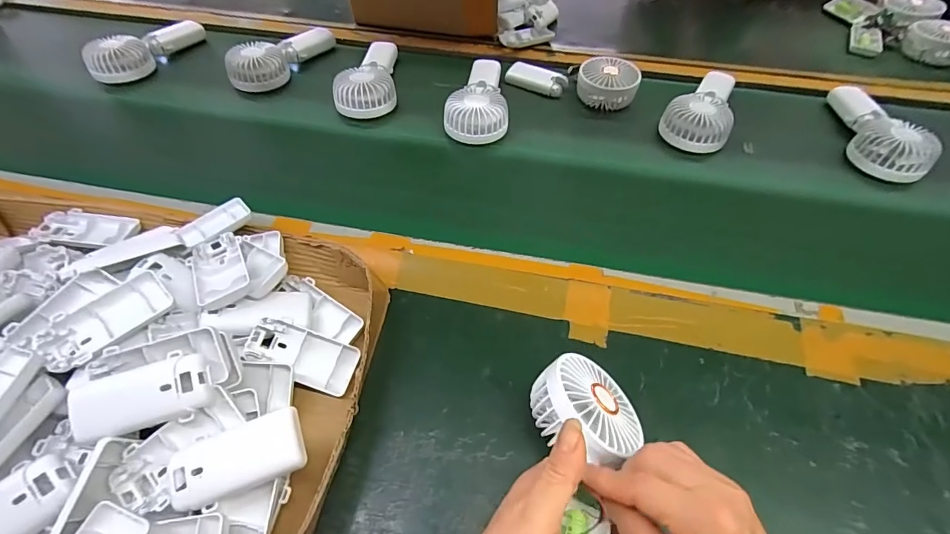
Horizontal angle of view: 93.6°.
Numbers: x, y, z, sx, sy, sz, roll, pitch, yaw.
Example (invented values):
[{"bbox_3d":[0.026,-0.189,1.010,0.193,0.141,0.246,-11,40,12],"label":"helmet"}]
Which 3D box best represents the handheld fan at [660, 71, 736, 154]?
[{"bbox_3d":[0.327,-0.227,0.629,0.088,0.052,0.182,28,60,20],"label":"handheld fan"}]

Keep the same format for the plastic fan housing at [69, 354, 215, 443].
[{"bbox_3d":[-0.249,0.099,0.339,0.094,0.025,0.044,-13,85,-5],"label":"plastic fan housing"}]

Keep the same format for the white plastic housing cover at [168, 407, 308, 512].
[{"bbox_3d":[-0.168,0.137,0.319,0.092,0.023,0.041,-17,56,-10],"label":"white plastic housing cover"}]

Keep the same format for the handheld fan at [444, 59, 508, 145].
[{"bbox_3d":[0.002,-0.250,0.646,0.088,0.048,0.181,-1,55,1],"label":"handheld fan"}]

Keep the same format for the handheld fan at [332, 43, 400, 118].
[{"bbox_3d":[-0.161,-0.292,0.678,0.085,0.049,0.172,-3,55,-1],"label":"handheld fan"}]

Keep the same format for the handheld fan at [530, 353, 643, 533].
[{"bbox_3d":[0.082,0.143,0.308,0.091,0.055,0.178,27,51,-17],"label":"handheld fan"}]

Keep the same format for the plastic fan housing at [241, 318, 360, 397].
[{"bbox_3d":[-0.155,0.080,0.403,0.095,0.024,0.043,22,57,-2],"label":"plastic fan housing"}]

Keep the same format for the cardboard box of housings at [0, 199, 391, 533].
[{"bbox_3d":[-0.361,0.082,0.392,0.533,0.089,0.364,8,55,8],"label":"cardboard box of housings"}]

